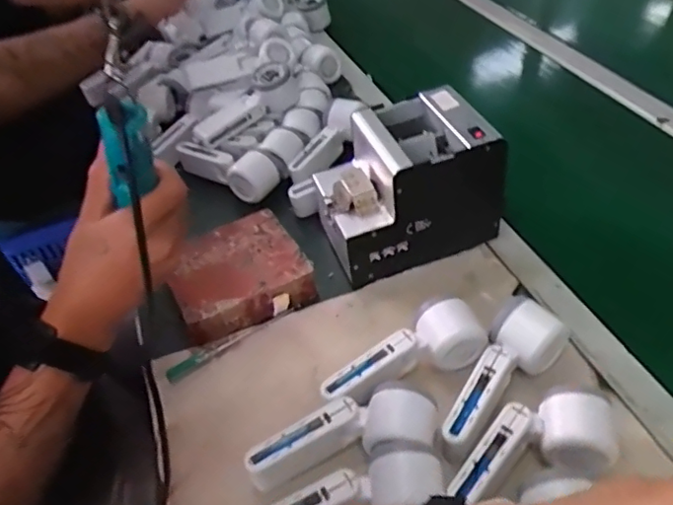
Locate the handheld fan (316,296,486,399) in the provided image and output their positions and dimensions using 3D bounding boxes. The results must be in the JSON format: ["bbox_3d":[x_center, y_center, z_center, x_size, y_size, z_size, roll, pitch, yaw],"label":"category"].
[{"bbox_3d":[0.061,0.096,0.558,0.161,0.056,0.058,-19,45,-13],"label":"handheld fan"}]

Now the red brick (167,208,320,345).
[{"bbox_3d":[-0.115,0.022,0.668,0.149,0.051,0.123,-24,46,-18],"label":"red brick"}]

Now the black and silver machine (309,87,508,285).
[{"bbox_3d":[0.076,-0.077,0.672,0.189,0.152,0.126,-16,44,-10],"label":"black and silver machine"}]

